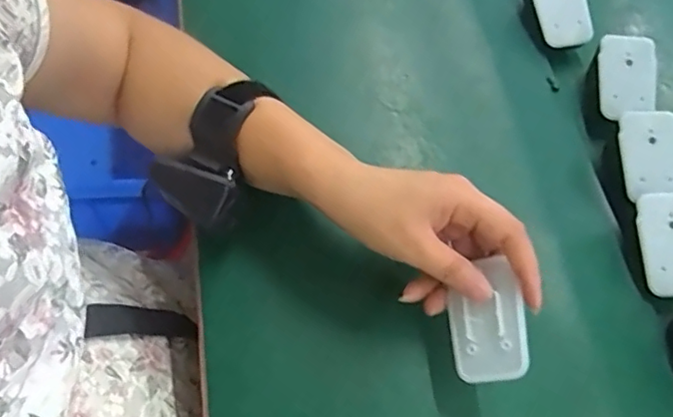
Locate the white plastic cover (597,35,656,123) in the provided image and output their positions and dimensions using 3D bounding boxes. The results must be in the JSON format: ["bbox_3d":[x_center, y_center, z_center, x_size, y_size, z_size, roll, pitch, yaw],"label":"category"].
[{"bbox_3d":[0.231,-0.105,0.472,0.041,0.010,0.064,-5,91,16],"label":"white plastic cover"}]

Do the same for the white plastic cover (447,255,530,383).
[{"bbox_3d":[0.086,0.064,0.342,0.045,0.008,0.067,-17,63,32],"label":"white plastic cover"}]

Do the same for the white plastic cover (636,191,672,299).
[{"bbox_3d":[0.231,0.024,0.406,0.041,0.008,0.070,-6,85,9],"label":"white plastic cover"}]

